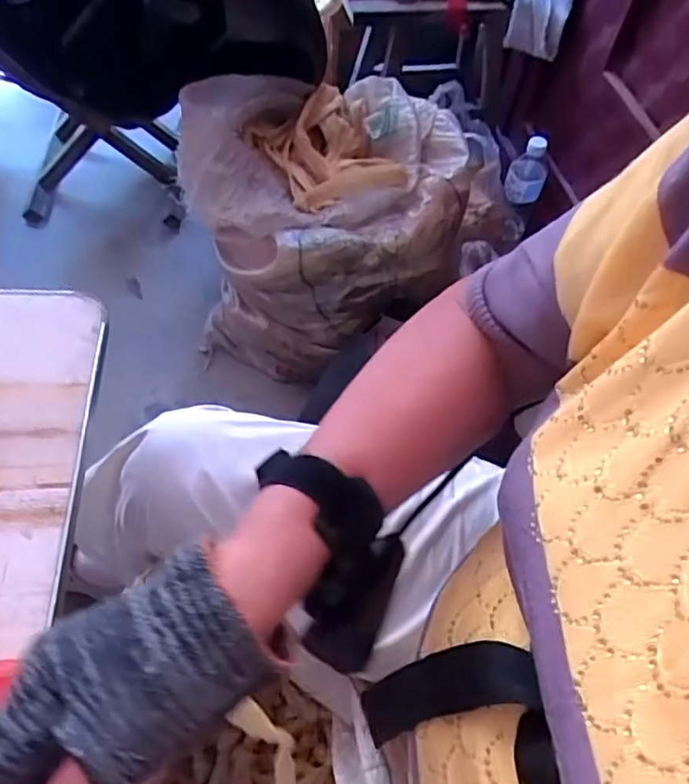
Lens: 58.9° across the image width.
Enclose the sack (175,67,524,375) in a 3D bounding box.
[{"bbox_3d":[-0.032,-0.199,0.891,0.361,0.377,0.258,-7,57,-10],"label":"sack"}]

